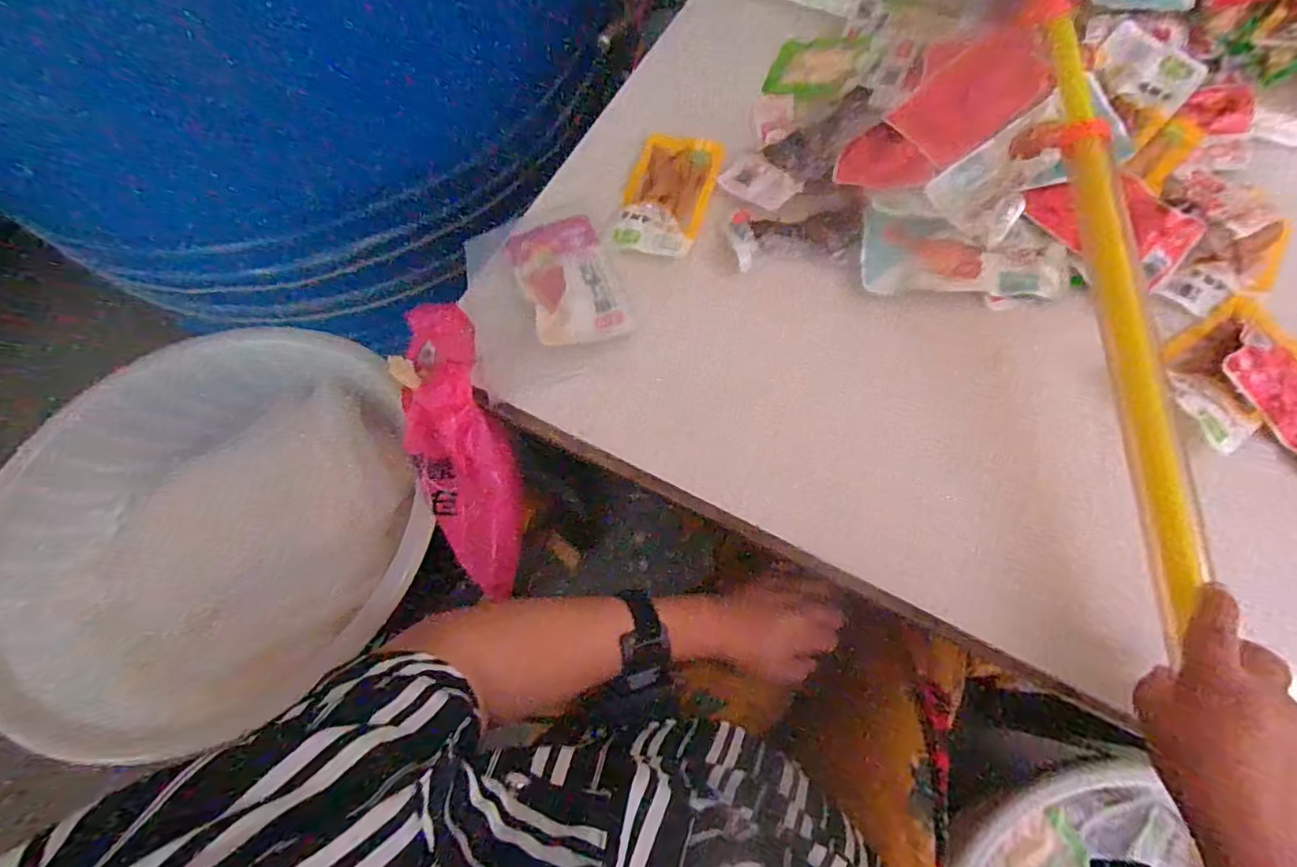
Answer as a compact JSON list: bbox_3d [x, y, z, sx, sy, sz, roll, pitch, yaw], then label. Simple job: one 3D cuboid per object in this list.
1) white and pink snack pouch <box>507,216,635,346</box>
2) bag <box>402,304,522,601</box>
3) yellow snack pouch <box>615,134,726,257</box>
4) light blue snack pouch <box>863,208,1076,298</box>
[{"bbox_3d":[-0.071,-0.137,0.500,0.079,0.006,0.137,-21,70,-5],"label":"white and pink snack pouch"},{"bbox_3d":[-0.149,0.013,0.480,0.094,0.064,0.252,-13,96,-2],"label":"bag"},{"bbox_3d":[0.018,-0.223,0.528,0.077,0.007,0.133,16,71,8],"label":"yellow snack pouch"},{"bbox_3d":[0.265,-0.145,0.478,0.164,0.007,0.066,9,89,6],"label":"light blue snack pouch"}]

